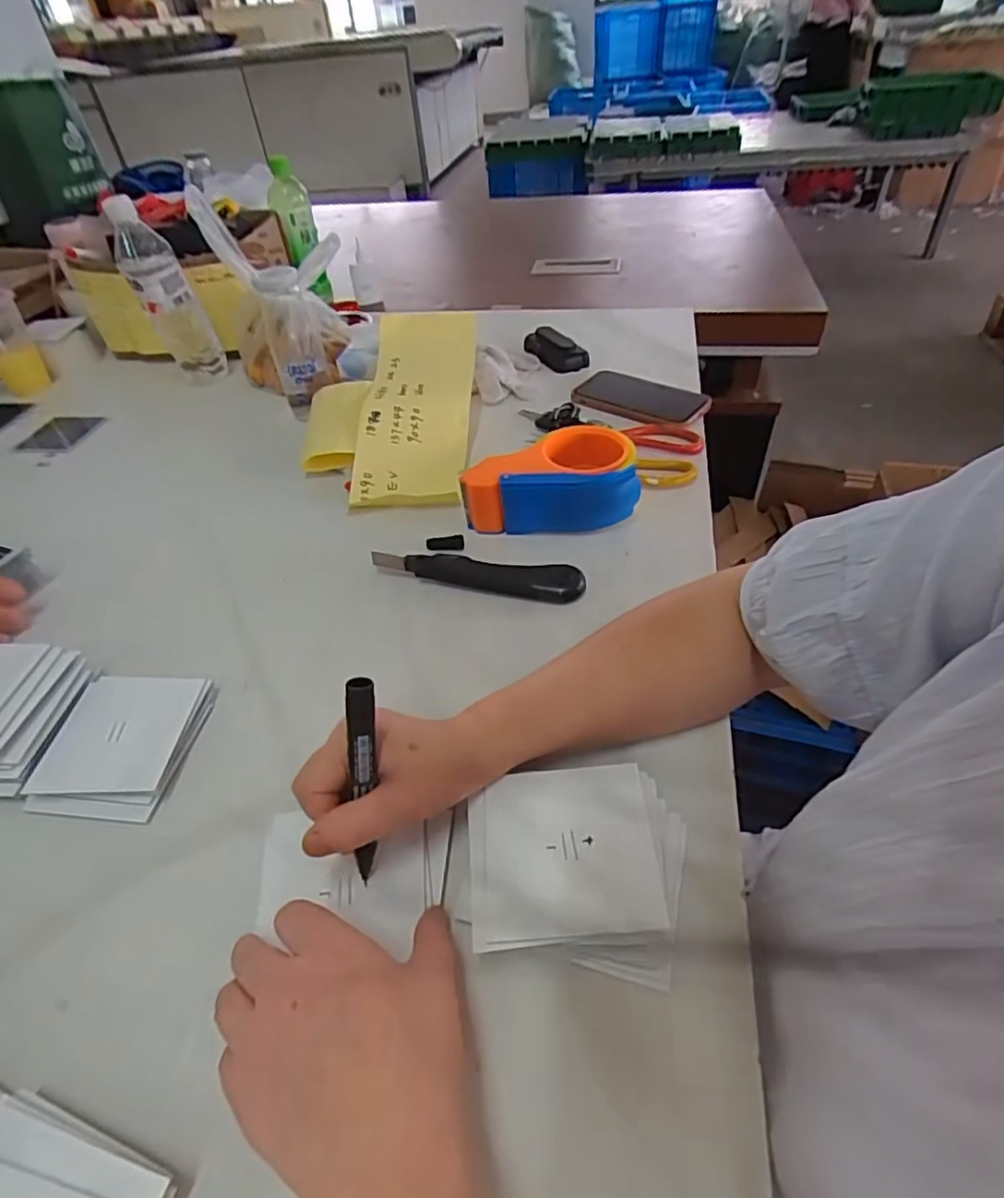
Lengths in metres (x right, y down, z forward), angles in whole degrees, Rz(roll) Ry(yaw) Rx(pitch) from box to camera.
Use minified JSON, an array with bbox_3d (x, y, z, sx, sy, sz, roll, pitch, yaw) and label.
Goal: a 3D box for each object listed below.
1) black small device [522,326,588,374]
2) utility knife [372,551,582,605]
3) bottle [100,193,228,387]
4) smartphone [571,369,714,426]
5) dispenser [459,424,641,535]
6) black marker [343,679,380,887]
[{"bbox_3d":[0.066,-0.338,0.826,0.049,0.030,0.110,-32,51,-24],"label":"black small device"},{"bbox_3d":[-0.023,-0.022,0.520,0.182,0.013,0.034,5,46,10],"label":"utility knife"},{"bbox_3d":[-0.429,-0.383,0.792,0.078,0.219,0.060,-22,47,-16],"label":"bottle"},{"bbox_3d":[0.163,-0.237,0.722,0.152,0.013,0.077,23,51,25],"label":"smartphone"},{"bbox_3d":[0.045,-0.115,0.574,0.156,0.058,0.092,-1,45,4],"label":"dispenser"},{"bbox_3d":[-0.072,0.097,0.318,0.014,0.118,0.015,3,22,-1],"label":"black marker"}]

